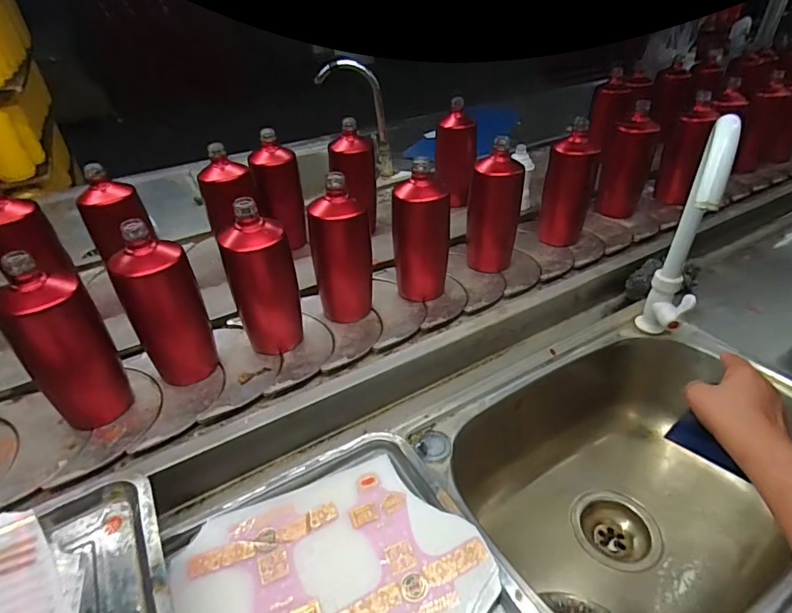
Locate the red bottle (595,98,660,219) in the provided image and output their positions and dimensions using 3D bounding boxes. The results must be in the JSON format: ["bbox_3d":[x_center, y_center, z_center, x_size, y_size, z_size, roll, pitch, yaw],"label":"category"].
[{"bbox_3d":[0.445,-0.275,0.904,0.080,0.192,0.068,10,37,19],"label":"red bottle"}]

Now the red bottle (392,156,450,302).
[{"bbox_3d":[0.035,-0.102,0.687,0.070,0.192,0.066,23,42,33],"label":"red bottle"}]

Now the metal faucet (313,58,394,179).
[{"bbox_3d":[-0.097,-0.459,1.150,0.166,0.264,0.037,2,35,8],"label":"metal faucet"}]

